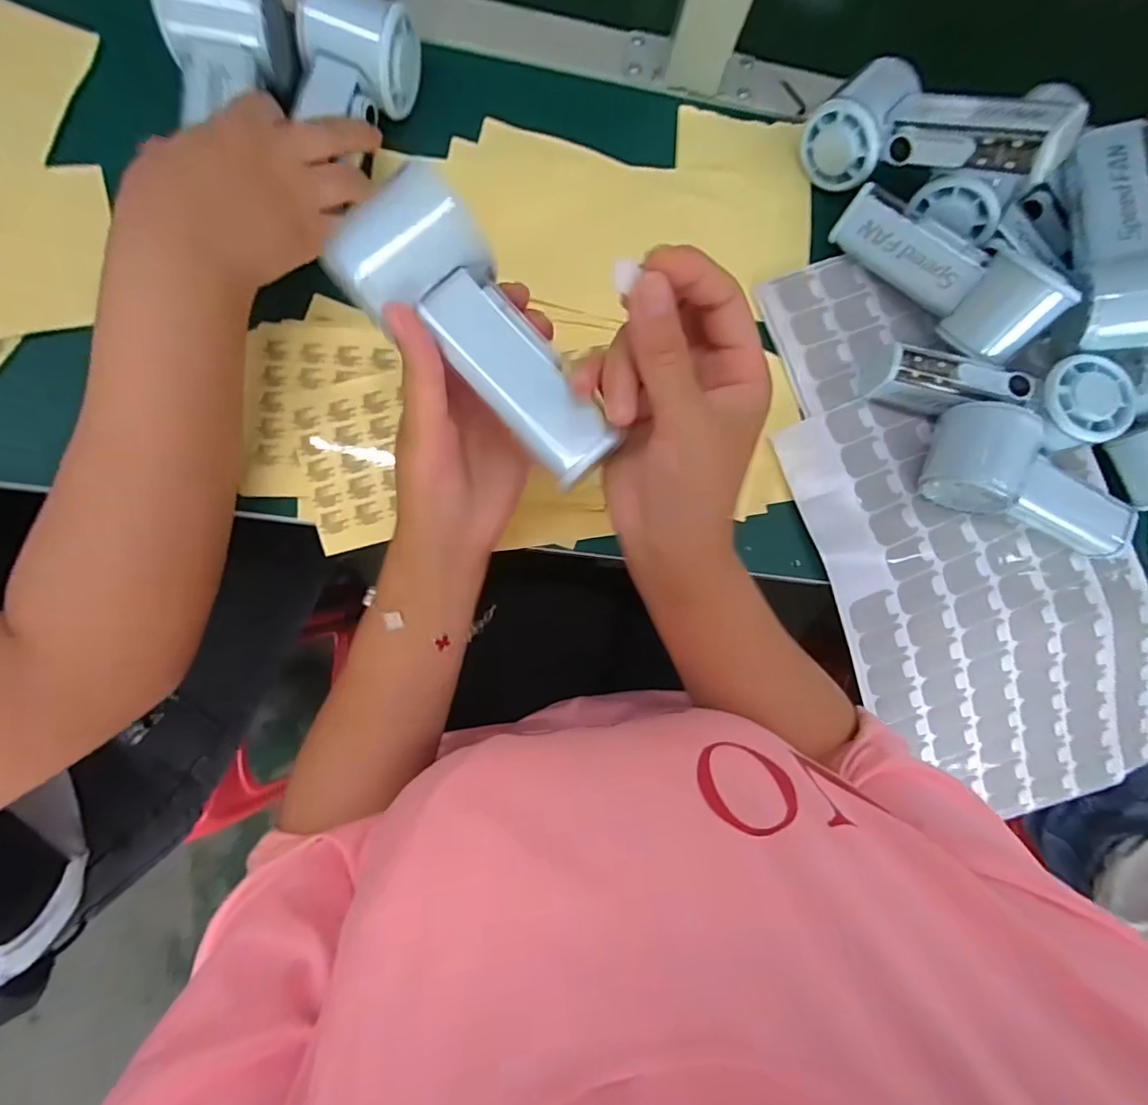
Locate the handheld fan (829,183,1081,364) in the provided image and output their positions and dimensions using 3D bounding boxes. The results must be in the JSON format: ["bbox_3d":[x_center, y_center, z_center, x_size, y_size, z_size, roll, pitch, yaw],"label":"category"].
[{"bbox_3d":[0.255,-0.197,0.359,0.151,0.048,0.059,42,81,12],"label":"handheld fan"}]

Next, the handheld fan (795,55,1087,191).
[{"bbox_3d":[0.240,-0.280,0.348,0.159,0.051,0.064,31,79,31],"label":"handheld fan"}]

